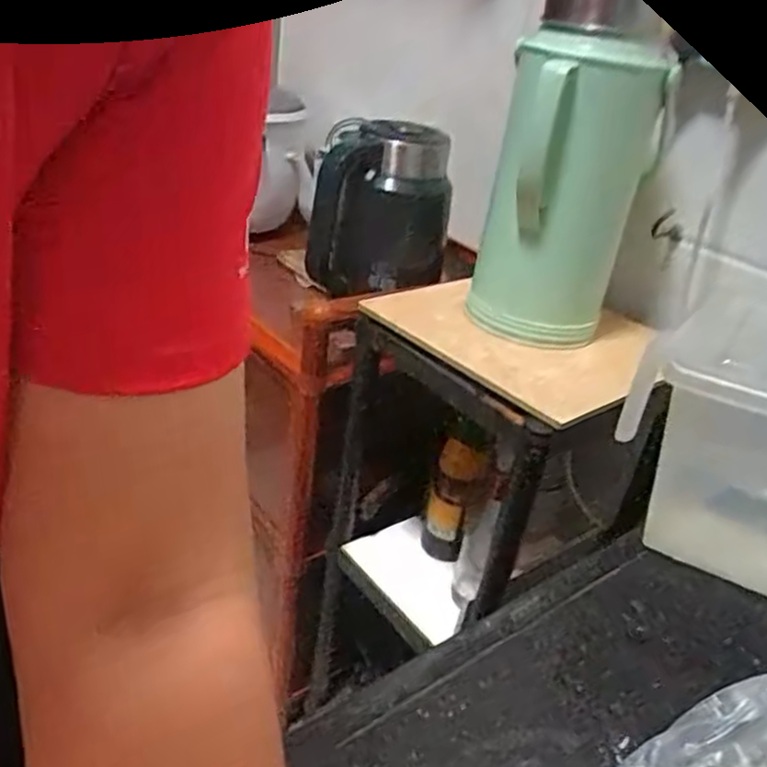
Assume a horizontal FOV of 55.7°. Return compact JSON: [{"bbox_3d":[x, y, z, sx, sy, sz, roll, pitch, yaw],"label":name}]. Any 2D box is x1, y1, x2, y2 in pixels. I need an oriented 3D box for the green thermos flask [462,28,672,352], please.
[{"bbox_3d":[0.176,-0.171,0.734,0.156,0.289,0.170,14,29,9],"label":"green thermos flask"}]

